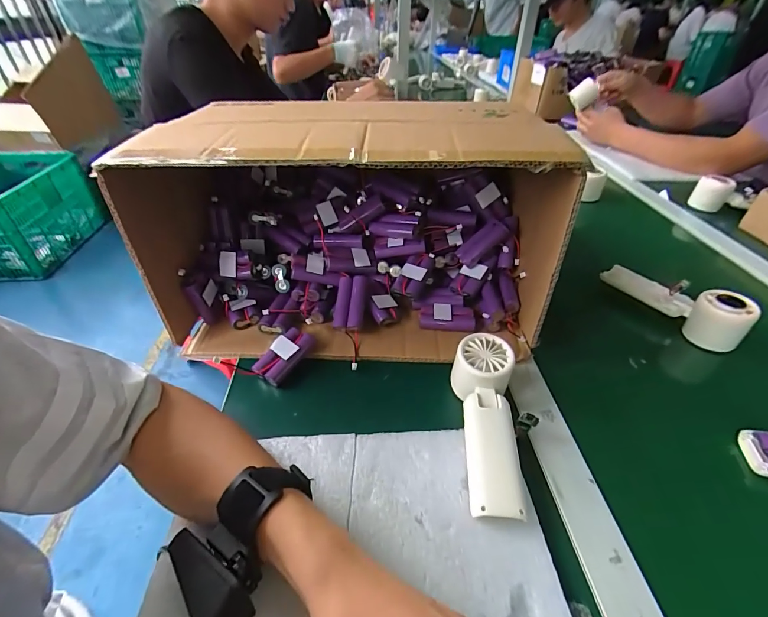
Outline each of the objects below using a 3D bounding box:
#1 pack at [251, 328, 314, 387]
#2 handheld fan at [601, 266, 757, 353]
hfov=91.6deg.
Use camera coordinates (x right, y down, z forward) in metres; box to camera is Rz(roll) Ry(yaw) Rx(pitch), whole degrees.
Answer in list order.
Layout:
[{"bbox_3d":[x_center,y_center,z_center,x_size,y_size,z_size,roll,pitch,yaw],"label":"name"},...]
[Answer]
[{"bbox_3d":[-0.111,0.052,0.416,0.033,0.023,0.069,24,45,27],"label":"pack"},{"bbox_3d":[0.376,-0.015,0.481,0.056,0.055,0.163,-20,43,-22],"label":"handheld fan"}]

